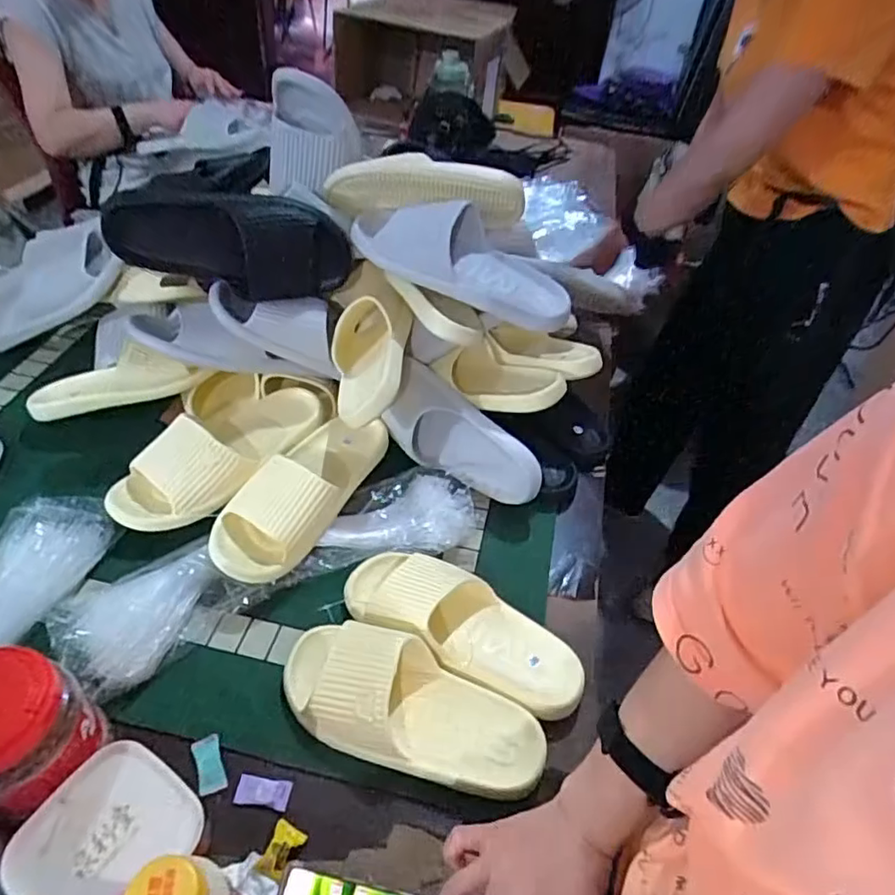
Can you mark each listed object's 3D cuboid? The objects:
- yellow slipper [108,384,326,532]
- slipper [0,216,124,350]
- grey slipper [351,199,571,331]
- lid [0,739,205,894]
[{"bbox_3d":[-0.267,0.000,0.703,0.115,0.061,0.264,30,49,21],"label":"yellow slipper"},{"bbox_3d":[-0.561,-0.221,0.817,0.246,0.087,0.074,-31,48,11],"label":"slipper"},{"bbox_3d":[0.013,-0.232,0.707,0.279,0.083,0.127,17,46,10],"label":"grey slipper"},{"bbox_3d":[-0.246,0.281,0.421,0.109,0.018,0.109,29,49,21],"label":"lid"}]

